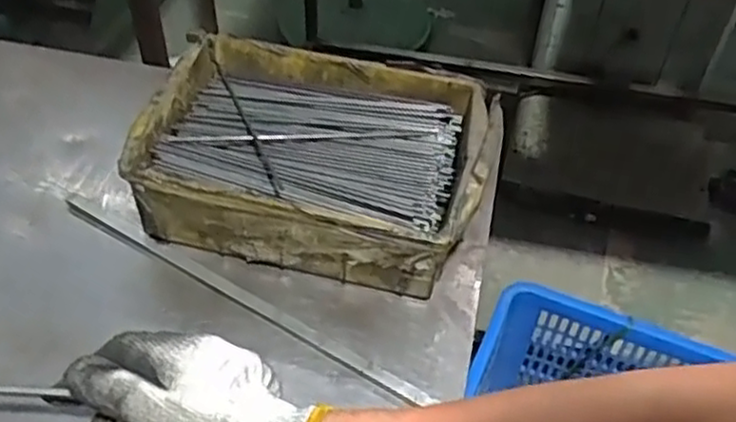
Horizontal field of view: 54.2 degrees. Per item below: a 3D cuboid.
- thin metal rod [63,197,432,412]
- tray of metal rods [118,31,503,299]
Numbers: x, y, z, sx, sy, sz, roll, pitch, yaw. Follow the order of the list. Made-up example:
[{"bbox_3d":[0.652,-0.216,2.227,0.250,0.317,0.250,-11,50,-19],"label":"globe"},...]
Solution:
[{"bbox_3d":[-0.102,0.060,0.519,0.311,0.006,0.009,25,50,19],"label":"thin metal rod"},{"bbox_3d":[-0.038,-0.039,0.566,0.251,0.078,0.179,13,48,8],"label":"tray of metal rods"}]

